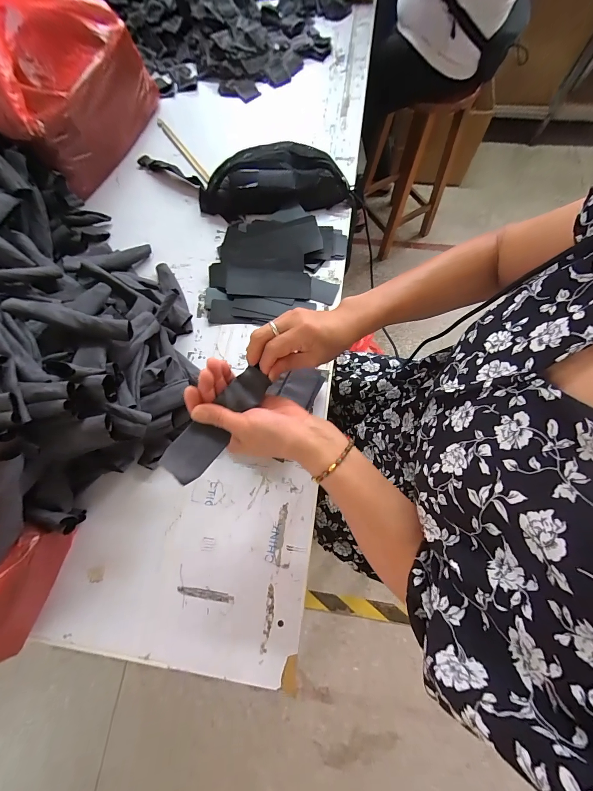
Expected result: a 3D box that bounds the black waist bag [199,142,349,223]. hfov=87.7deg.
[{"bbox_3d":[-0.048,-0.426,0.612,0.299,0.077,0.132,7,73,4],"label":"black waist bag"}]

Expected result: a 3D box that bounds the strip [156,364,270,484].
[{"bbox_3d":[-0.083,0.028,0.330,0.042,0.011,0.139,38,73,1],"label":"strip"}]

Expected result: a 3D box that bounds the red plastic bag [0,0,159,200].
[{"bbox_3d":[-0.443,-0.593,0.571,0.174,0.275,0.331,13,73,6],"label":"red plastic bag"}]

